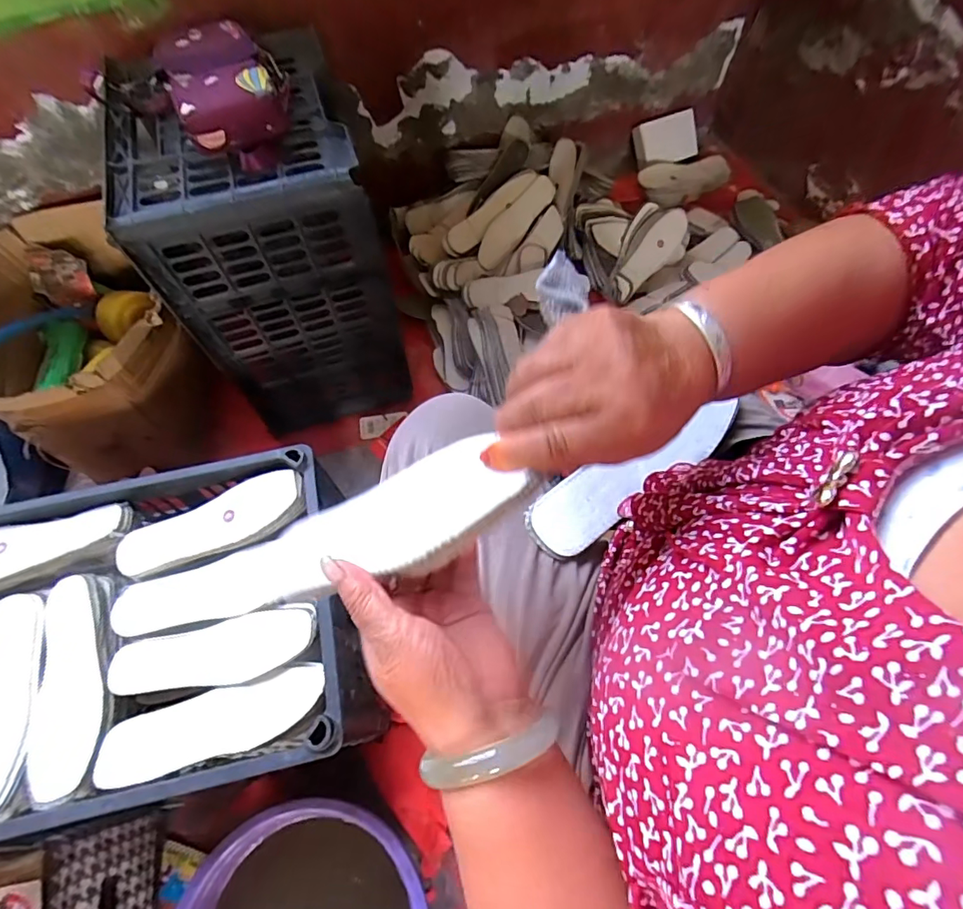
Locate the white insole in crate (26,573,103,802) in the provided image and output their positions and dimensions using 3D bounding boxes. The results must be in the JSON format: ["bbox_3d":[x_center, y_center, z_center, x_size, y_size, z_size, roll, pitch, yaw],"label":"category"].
[{"bbox_3d":[-0.447,0.239,0.532,0.066,0.014,0.219,-16,65,-7],"label":"white insole in crate"}]

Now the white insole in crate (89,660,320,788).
[{"bbox_3d":[-0.273,0.276,0.508,0.223,0.014,0.063,-13,63,-8],"label":"white insole in crate"}]

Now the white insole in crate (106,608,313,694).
[{"bbox_3d":[-0.294,0.213,0.534,0.222,0.020,0.066,-9,64,-4],"label":"white insole in crate"}]

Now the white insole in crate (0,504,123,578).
[{"bbox_3d":[-0.542,0.108,0.588,0.211,0.013,0.058,-12,63,-8],"label":"white insole in crate"}]

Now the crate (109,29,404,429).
[{"bbox_3d":[-0.310,-0.308,0.793,0.275,0.483,0.324,-18,64,-10],"label":"crate"}]

